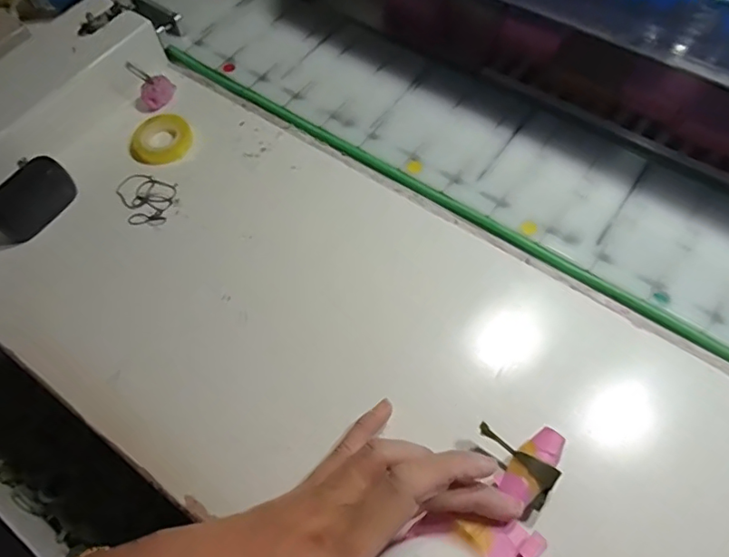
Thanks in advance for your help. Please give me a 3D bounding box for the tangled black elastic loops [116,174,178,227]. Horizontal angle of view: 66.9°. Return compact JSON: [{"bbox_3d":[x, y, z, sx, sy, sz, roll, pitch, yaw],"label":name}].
[{"bbox_3d":[-0.169,-0.059,0.423,0.045,0.007,0.042,-1,63,2],"label":"tangled black elastic loops"}]

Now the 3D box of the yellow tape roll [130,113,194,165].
[{"bbox_3d":[-0.163,-0.112,0.443,0.048,0.010,0.041,-20,63,-8],"label":"yellow tape roll"}]

